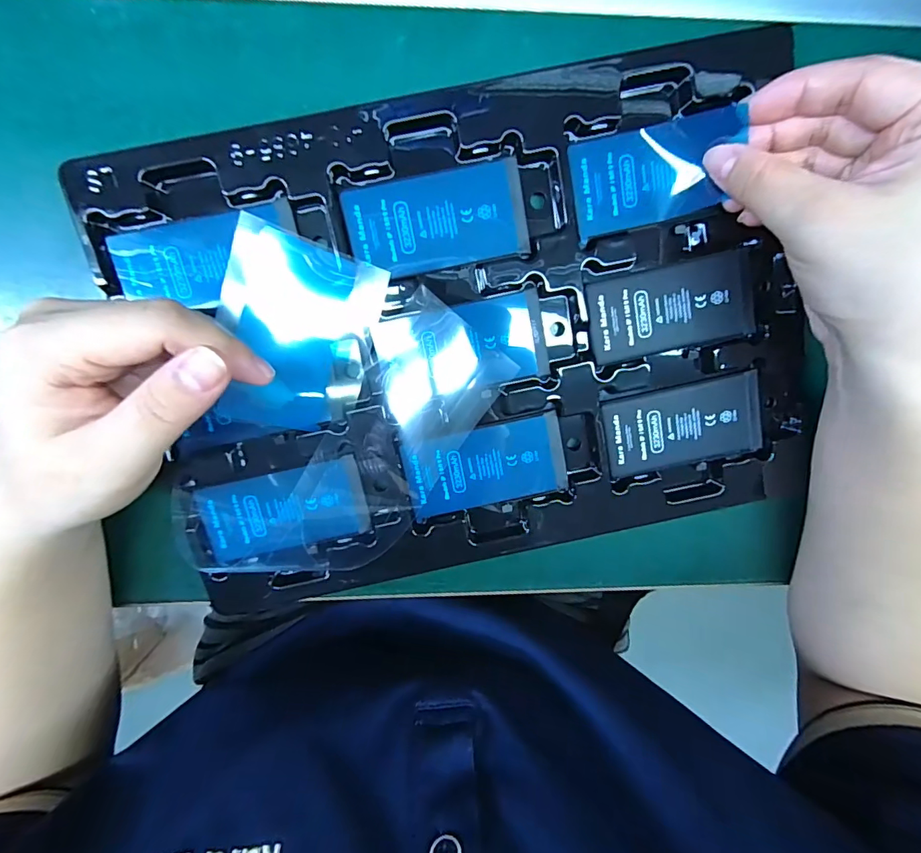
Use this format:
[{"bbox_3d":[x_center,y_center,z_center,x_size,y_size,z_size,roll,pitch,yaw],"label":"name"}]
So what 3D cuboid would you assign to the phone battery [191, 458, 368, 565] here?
[{"bbox_3d":[-0.093,0.045,0.247,0.083,0.004,0.042,-12,101,-2],"label":"phone battery"}]

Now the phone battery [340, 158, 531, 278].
[{"bbox_3d":[-0.011,-0.098,0.223,0.084,0.005,0.043,-11,101,-2],"label":"phone battery"}]

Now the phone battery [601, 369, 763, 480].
[{"bbox_3d":[0.120,0.000,0.250,0.084,0.004,0.043,-12,101,-2],"label":"phone battery"}]

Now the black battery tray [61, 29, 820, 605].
[{"bbox_3d":[0.009,-0.043,0.232,0.322,0.017,0.222,-11,101,-2],"label":"black battery tray"}]

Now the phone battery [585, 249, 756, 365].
[{"bbox_3d":[0.108,-0.061,0.237,0.083,0.004,0.042,-12,101,-2],"label":"phone battery"}]

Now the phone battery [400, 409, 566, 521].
[{"bbox_3d":[0.014,0.021,0.249,0.084,0.005,0.045,-10,101,-2],"label":"phone battery"}]

